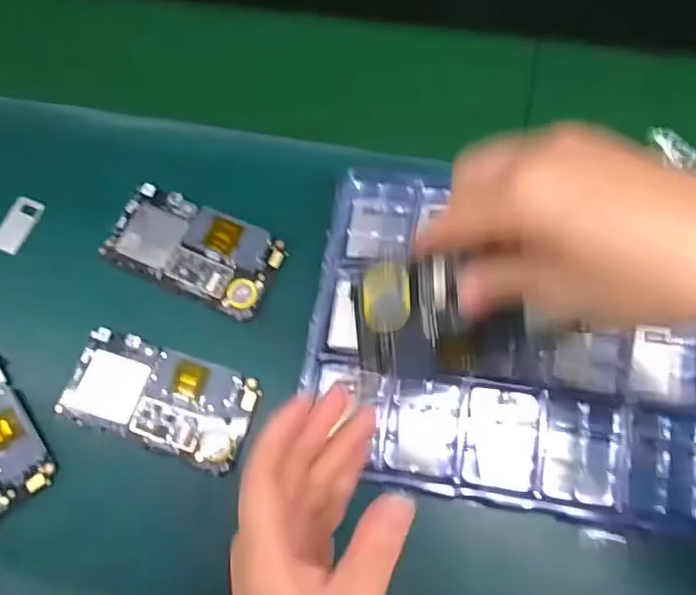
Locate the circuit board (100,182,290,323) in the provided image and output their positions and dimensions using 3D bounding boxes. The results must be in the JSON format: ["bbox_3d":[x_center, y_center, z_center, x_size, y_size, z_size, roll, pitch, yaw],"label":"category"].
[{"bbox_3d":[-0.110,-0.035,0.419,0.121,0.007,0.064,23,74,10],"label":"circuit board"}]

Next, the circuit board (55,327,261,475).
[{"bbox_3d":[-0.124,0.067,0.387,0.124,0.008,0.062,18,73,9],"label":"circuit board"}]

